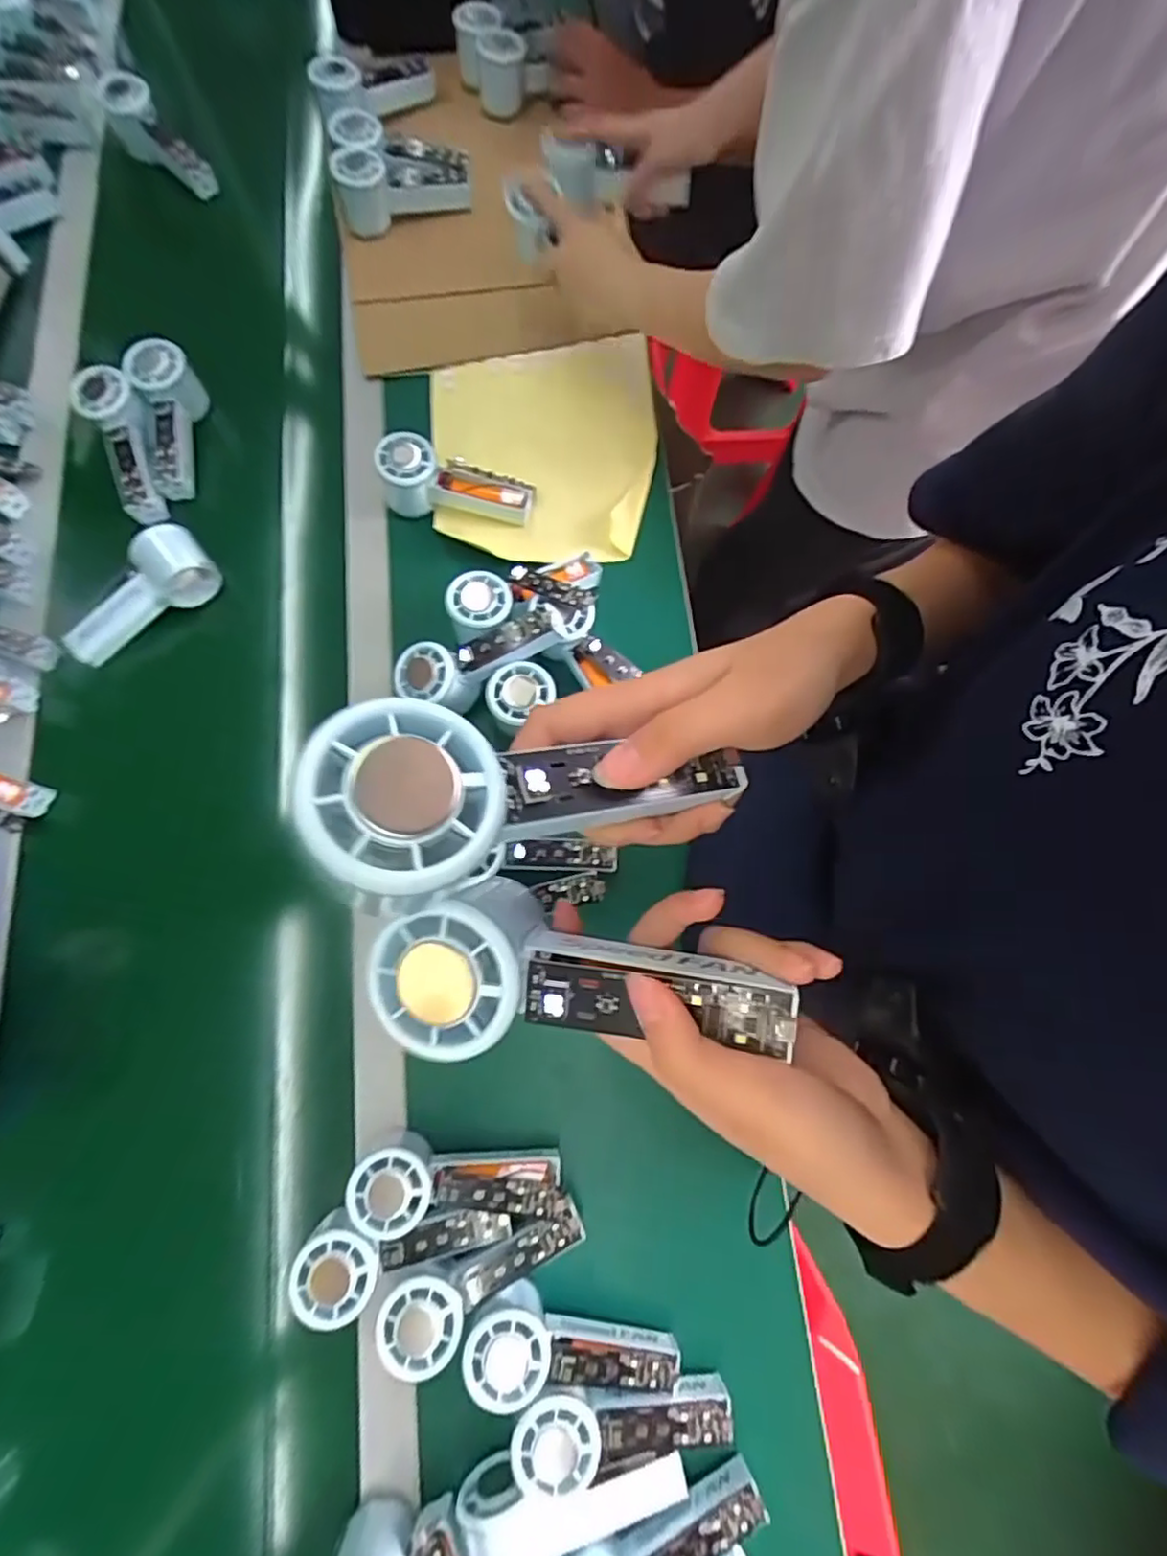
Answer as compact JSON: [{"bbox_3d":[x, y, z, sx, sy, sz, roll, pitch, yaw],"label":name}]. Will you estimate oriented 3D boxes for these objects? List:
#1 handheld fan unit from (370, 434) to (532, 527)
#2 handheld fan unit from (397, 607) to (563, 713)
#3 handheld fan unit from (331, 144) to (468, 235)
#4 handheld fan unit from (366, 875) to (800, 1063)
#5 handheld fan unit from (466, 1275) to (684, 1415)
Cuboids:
[{"bbox_3d":[-0.127,-0.294,0.634,0.149,0.057,0.057,12,75,3],"label":"handheld fan unit"},{"bbox_3d":[-0.090,-0.101,0.566,0.151,0.051,0.059,-20,75,8],"label":"handheld fan unit"},{"bbox_3d":[-0.207,-0.675,0.722,0.142,0.051,0.054,-17,75,-5],"label":"handheld fan unit"},{"bbox_3d":[-0.002,0.074,0.241,0.148,0.045,0.063,4,75,6],"label":"handheld fan unit"},{"bbox_3d":[-0.008,0.407,0.456,0.150,0.047,0.051,13,75,-9],"label":"handheld fan unit"}]

